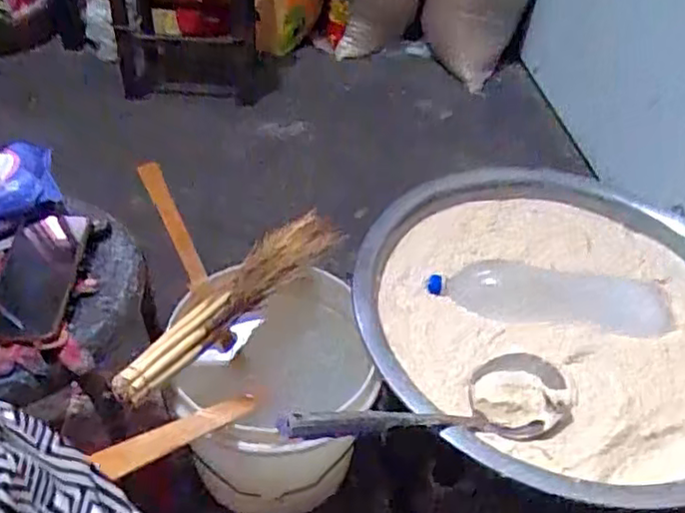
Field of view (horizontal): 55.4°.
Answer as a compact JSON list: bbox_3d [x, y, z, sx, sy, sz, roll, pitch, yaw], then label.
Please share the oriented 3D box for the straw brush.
[{"bbox_3d":[-0.117,0.050,0.795,0.061,0.066,0.372,26,47,19],"label":"straw brush"}]

